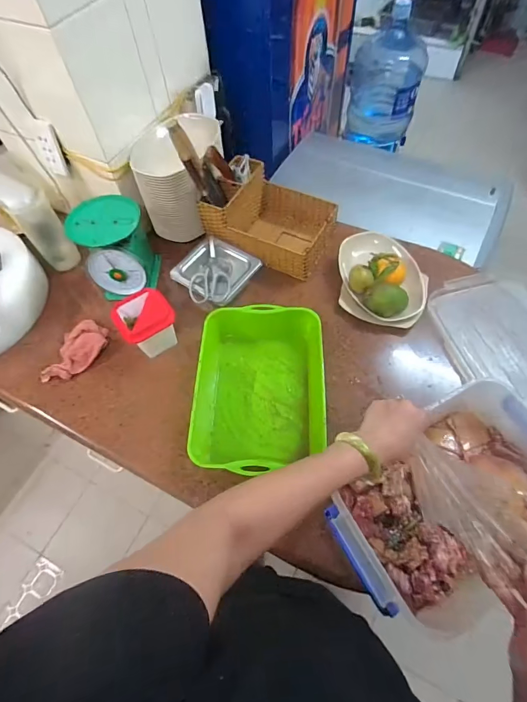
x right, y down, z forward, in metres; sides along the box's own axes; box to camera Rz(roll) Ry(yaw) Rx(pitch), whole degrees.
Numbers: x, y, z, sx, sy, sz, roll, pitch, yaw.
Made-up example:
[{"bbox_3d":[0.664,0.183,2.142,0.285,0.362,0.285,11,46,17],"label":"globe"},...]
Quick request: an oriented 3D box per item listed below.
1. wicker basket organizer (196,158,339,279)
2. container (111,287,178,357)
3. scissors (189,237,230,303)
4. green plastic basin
[{"bbox_3d":[0.022,-0.345,0.966,0.288,0.136,0.236,21,63,15],"label":"wicker basket organizer"},{"bbox_3d":[-0.259,-0.066,0.829,0.115,0.115,0.106,-30,63,-14],"label":"container"},{"bbox_3d":[-0.137,-0.196,0.900,0.093,0.019,0.188,-13,60,-4],"label":"scissors"},{"bbox_3d":[-0.005,0.065,0.776,0.248,0.081,0.347,0,60,3],"label":"green plastic basin"}]

